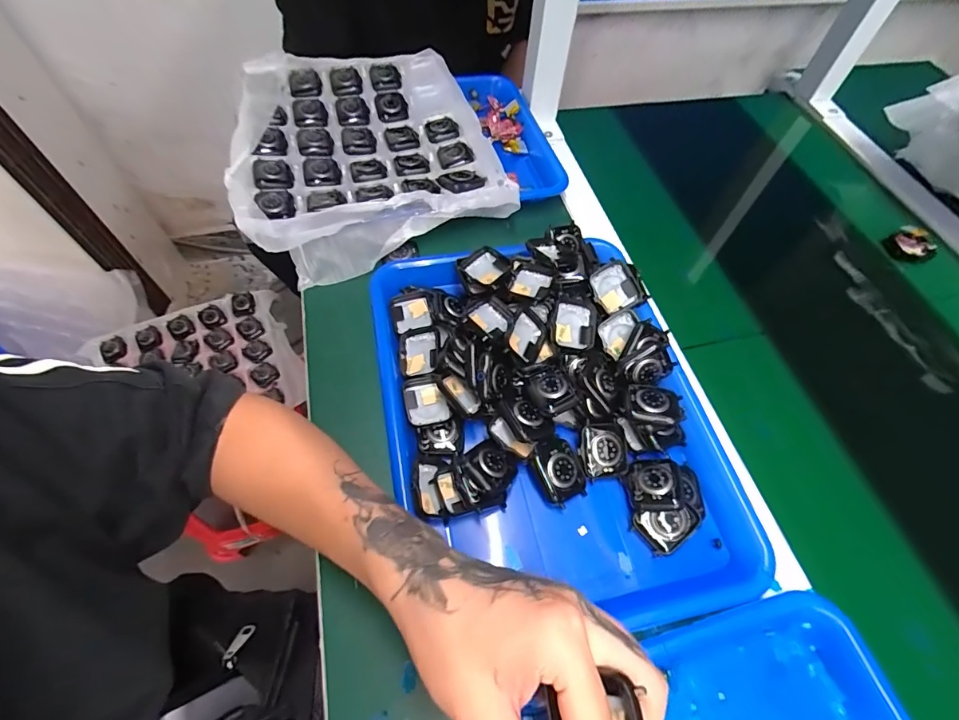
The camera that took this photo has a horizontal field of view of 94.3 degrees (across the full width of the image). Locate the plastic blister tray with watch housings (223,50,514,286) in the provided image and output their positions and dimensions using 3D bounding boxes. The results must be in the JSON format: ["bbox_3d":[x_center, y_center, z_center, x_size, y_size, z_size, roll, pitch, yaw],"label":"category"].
[{"bbox_3d":[-0.131,-0.244,0.510,0.270,0.042,0.334,-13,61,-10],"label":"plastic blister tray with watch housings"}]

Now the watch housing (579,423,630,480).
[{"bbox_3d":[0.097,0.069,0.346,0.038,0.011,0.037,-8,60,-7],"label":"watch housing"}]

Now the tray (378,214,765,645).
[{"bbox_3d":[0.053,0.030,0.356,0.252,0.046,0.327,-10,61,-9],"label":"tray"}]

